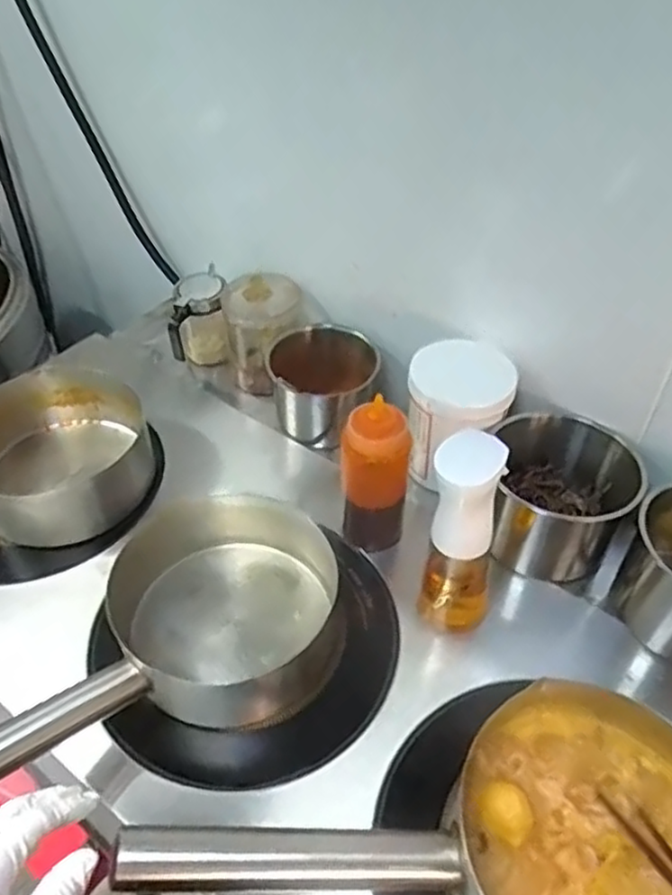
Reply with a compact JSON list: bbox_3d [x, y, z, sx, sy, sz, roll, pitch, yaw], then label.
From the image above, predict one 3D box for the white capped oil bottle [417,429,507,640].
[{"bbox_3d":[0.113,0.087,0.630,0.061,0.233,0.046,16,48,15],"label":"white capped oil bottle"}]

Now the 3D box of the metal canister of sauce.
[{"bbox_3d":[-0.011,-0.081,0.877,0.141,0.108,0.123,1,46,1],"label":"metal canister of sauce"}]

